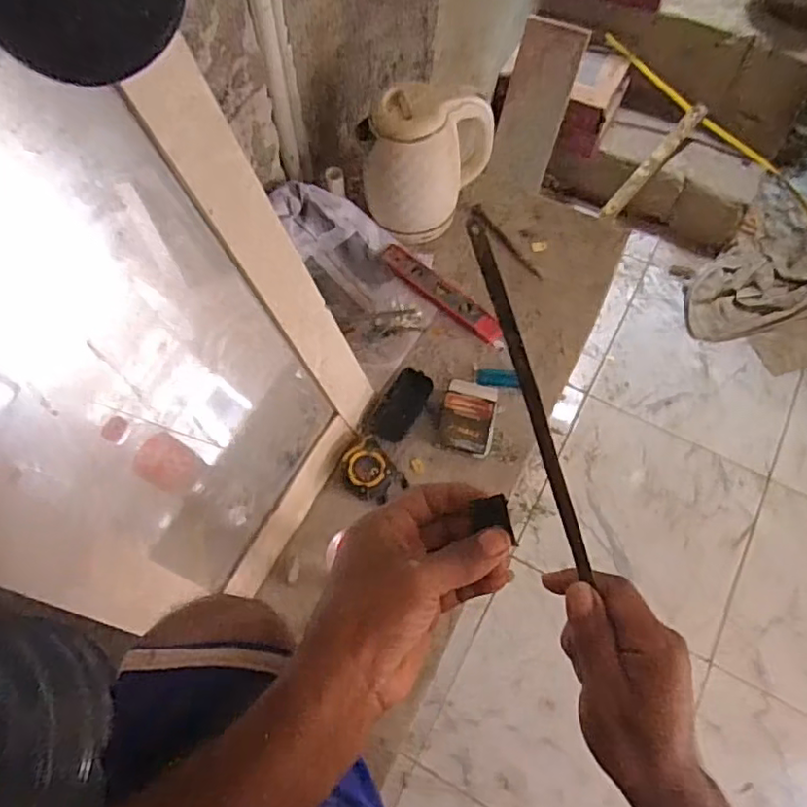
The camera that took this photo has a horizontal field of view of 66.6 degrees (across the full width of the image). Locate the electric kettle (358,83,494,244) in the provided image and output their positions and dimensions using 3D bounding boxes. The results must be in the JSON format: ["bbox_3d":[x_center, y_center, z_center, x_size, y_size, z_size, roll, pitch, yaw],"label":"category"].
[{"bbox_3d":[0.035,-0.336,0.903,0.184,0.194,0.136,3,66,1],"label":"electric kettle"}]

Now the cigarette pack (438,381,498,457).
[{"bbox_3d":[0.090,0.018,0.843,0.071,0.027,0.099,8,66,4],"label":"cigarette pack"}]

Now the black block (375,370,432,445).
[{"bbox_3d":[-0.002,0.003,0.856,0.054,0.014,0.104,26,68,11],"label":"black block"}]

